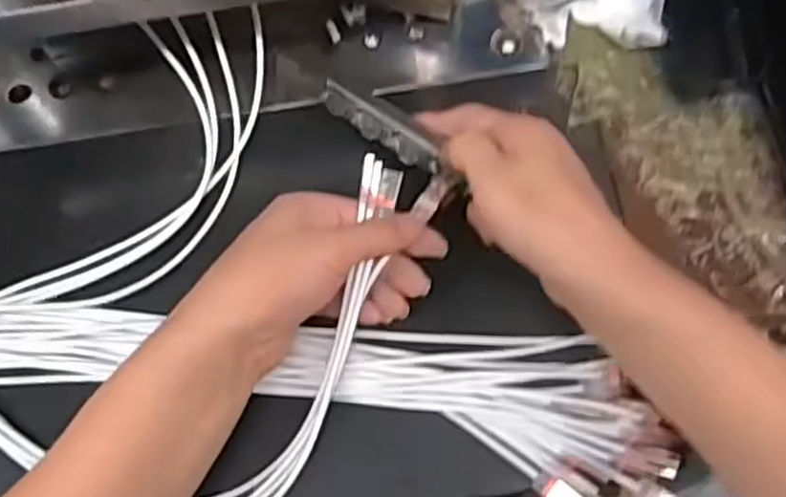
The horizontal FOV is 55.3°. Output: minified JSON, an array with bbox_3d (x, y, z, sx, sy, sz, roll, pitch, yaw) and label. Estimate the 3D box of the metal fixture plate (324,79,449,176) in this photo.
[{"bbox_3d":[-0.004,-0.074,0.453,0.090,0.007,0.023,36,99,18],"label":"metal fixture plate"}]

